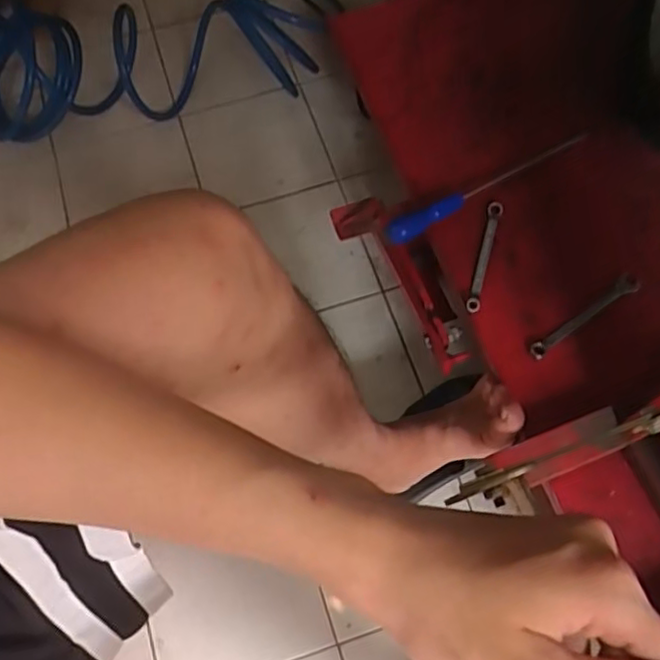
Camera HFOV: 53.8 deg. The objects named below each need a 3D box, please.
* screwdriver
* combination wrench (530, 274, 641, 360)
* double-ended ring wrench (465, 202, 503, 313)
[{"bbox_3d":[0.174,-0.162,0.718,0.259,0.020,0.025,-30,70,-10],"label":"screwdriver"},{"bbox_3d":[0.265,-0.015,0.675,0.146,0.010,0.017,-33,70,-11],"label":"combination wrench"},{"bbox_3d":[0.167,-0.080,0.702,0.015,0.012,0.130,14,69,8],"label":"double-ended ring wrench"}]

